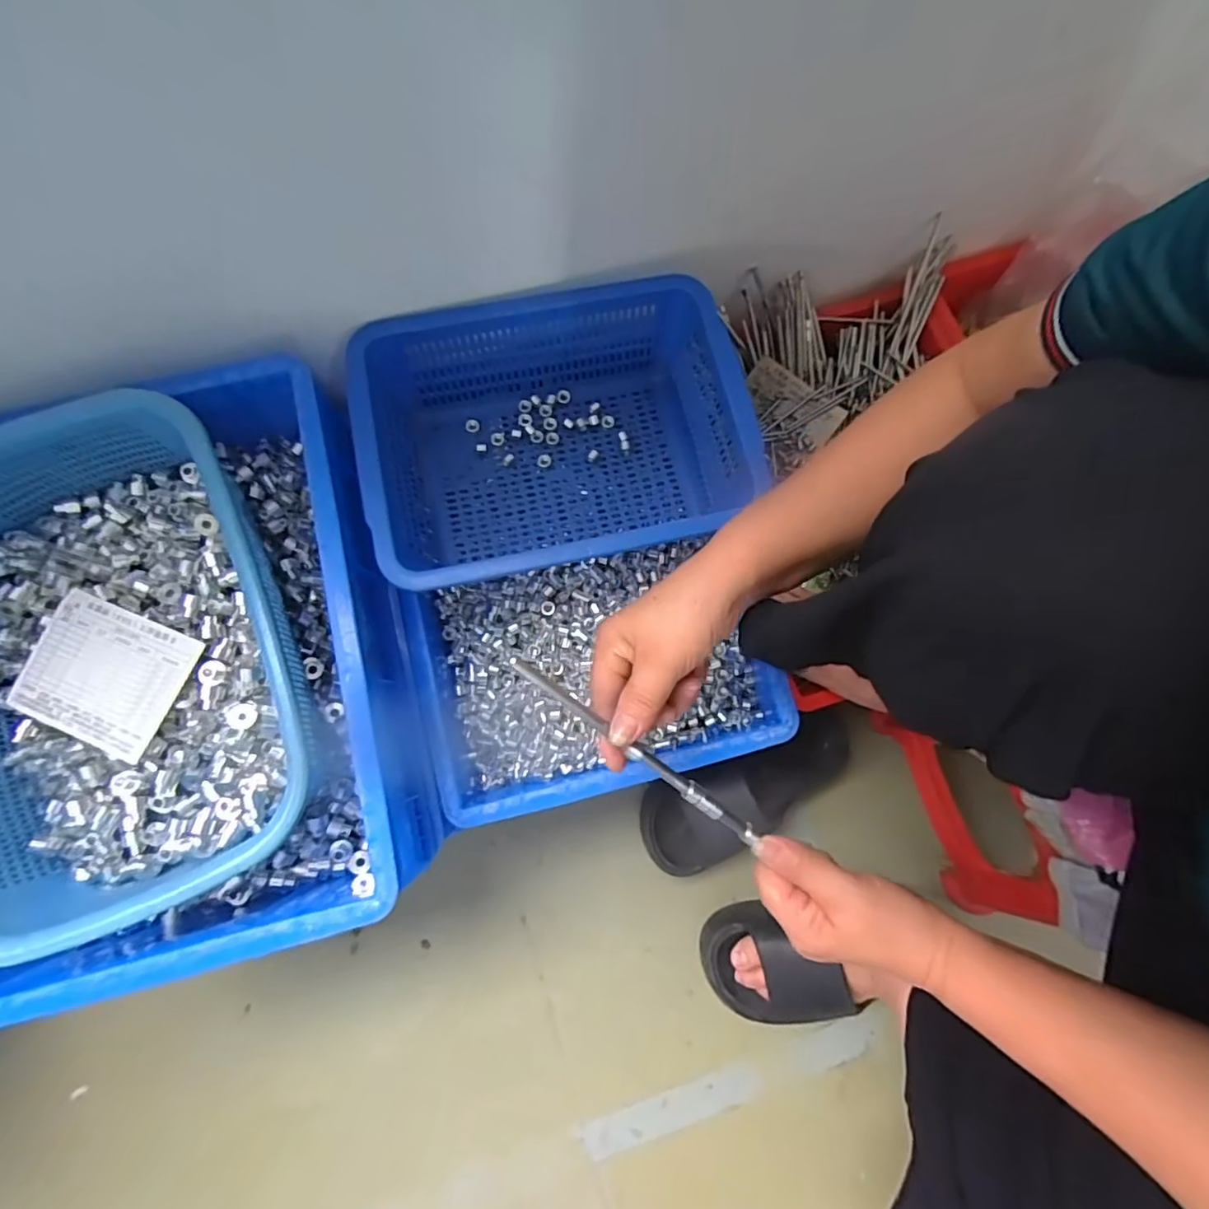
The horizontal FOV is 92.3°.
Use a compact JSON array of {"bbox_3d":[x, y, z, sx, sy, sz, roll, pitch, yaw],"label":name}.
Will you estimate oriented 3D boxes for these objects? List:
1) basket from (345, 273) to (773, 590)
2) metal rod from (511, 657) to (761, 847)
[{"bbox_3d":[-0.034,-0.141,0.510,0.305,0.101,0.233,-12,79,-3],"label":"basket"},{"bbox_3d":[0.022,0.091,0.353,0.192,0.006,0.011,39,79,-13],"label":"metal rod"}]

